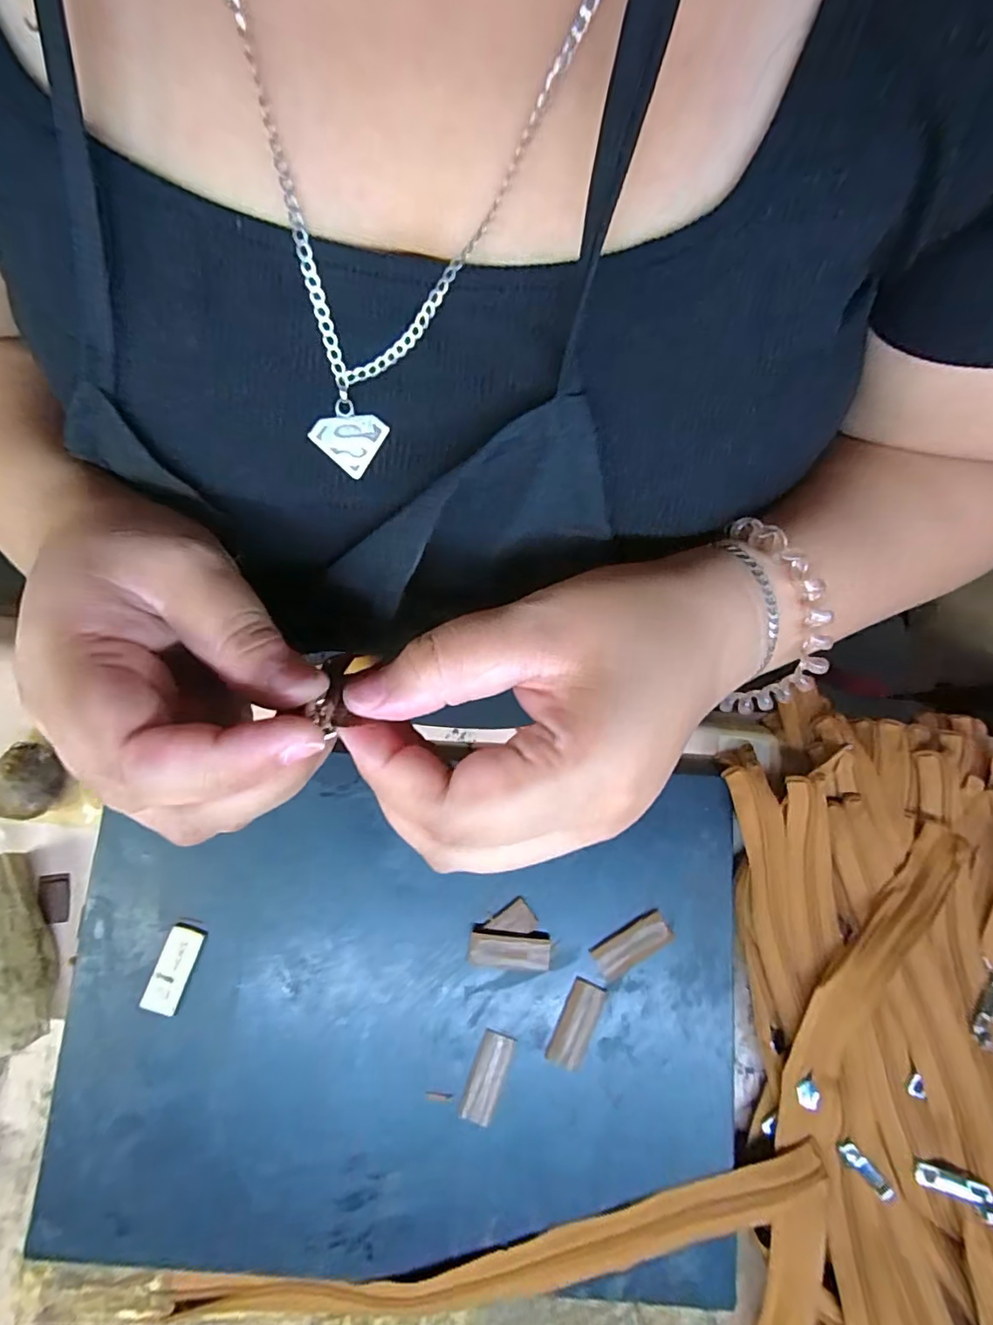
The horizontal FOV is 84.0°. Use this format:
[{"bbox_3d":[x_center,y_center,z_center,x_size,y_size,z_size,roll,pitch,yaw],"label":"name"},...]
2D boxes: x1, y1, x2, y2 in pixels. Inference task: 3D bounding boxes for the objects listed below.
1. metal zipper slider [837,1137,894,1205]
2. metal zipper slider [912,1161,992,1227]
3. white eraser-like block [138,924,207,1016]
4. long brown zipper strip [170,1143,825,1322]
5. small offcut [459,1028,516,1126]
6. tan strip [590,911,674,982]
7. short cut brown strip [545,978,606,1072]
[{"bbox_3d":[0.216,0.297,0.323,0.035,0.004,0.012,43,83,7],"label":"metal zipper slider"},{"bbox_3d":[0.257,0.295,0.308,0.037,0.006,0.015,12,74,28],"label":"metal zipper slider"},{"bbox_3d":[-0.196,0.185,0.332,0.021,0.004,0.049,18,81,3],"label":"white eraser-like block"},{"bbox_3d":[0.007,0.346,0.319,0.370,0.012,0.045,-13,83,0],"label":"long brown zipper strip"},{"bbox_3d":[-0.006,0.246,0.326,0.020,0.004,0.047,21,76,5],"label":"small offcut"},{"bbox_3d":[0.084,0.175,0.340,0.049,0.005,0.020,-30,81,-5],"label":"tan strip"},{"bbox_3d":[0.048,0.217,0.330,0.021,0.004,0.049,24,81,4],"label":"short cut brown strip"}]

